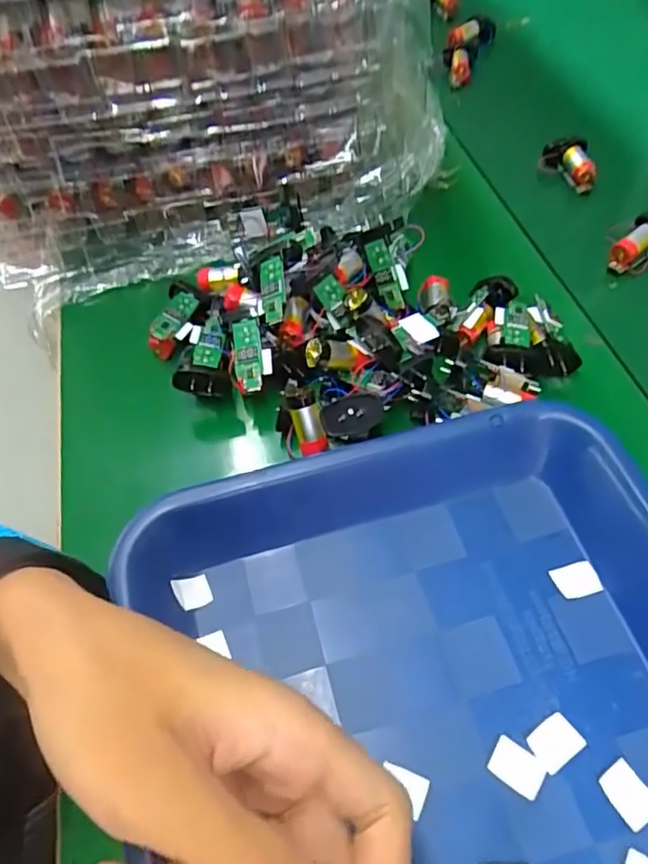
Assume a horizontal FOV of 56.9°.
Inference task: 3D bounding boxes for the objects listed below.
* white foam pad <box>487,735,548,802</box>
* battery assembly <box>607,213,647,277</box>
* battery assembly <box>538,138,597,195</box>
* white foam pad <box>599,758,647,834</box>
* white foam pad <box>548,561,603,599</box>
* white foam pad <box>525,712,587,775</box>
[{"bbox_3d":[0.079,0.136,0.243,0.021,0.004,0.015,26,63,23],"label":"white foam pad"},{"bbox_3d":[0.221,-0.126,0.410,0.031,0.024,0.049,38,68,27],"label":"battery assembly"},{"bbox_3d":[0.192,-0.208,0.469,0.032,0.019,0.046,-5,56,4],"label":"battery assembly"},{"bbox_3d":[0.121,0.143,0.236,0.016,0.004,0.021,-31,58,-13],"label":"white foam pad"},{"bbox_3d":[0.122,0.071,0.287,0.020,0.004,0.016,-17,56,-4],"label":"white foam pad"},{"bbox_3d":[0.096,0.128,0.247,0.020,0.004,0.016,-32,58,-14],"label":"white foam pad"}]

